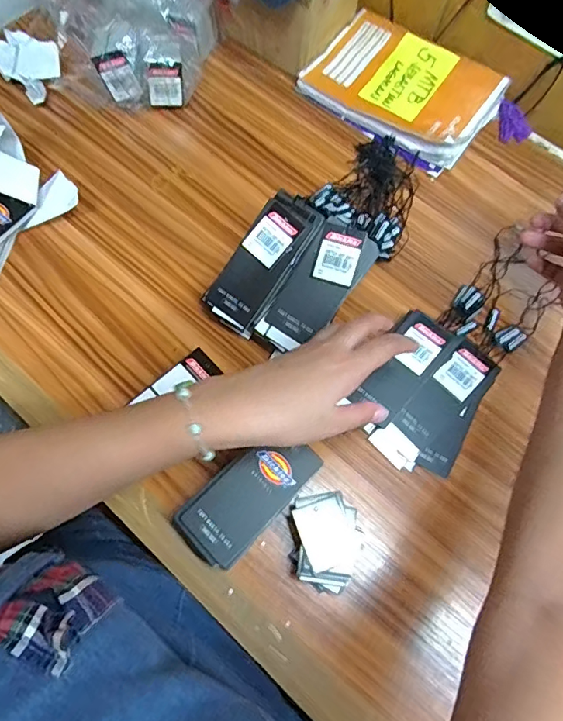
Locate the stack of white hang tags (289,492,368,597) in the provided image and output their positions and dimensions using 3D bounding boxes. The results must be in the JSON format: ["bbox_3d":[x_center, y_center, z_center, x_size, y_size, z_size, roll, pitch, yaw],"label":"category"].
[{"bbox_3d":[0.036,0.145,0.383,0.056,0.031,0.071,-9,70,-5],"label":"stack of white hang tags"}]

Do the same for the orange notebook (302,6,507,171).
[{"bbox_3d":[0.142,-0.320,0.562,0.204,0.026,0.143,35,72,10],"label":"orange notebook"}]

